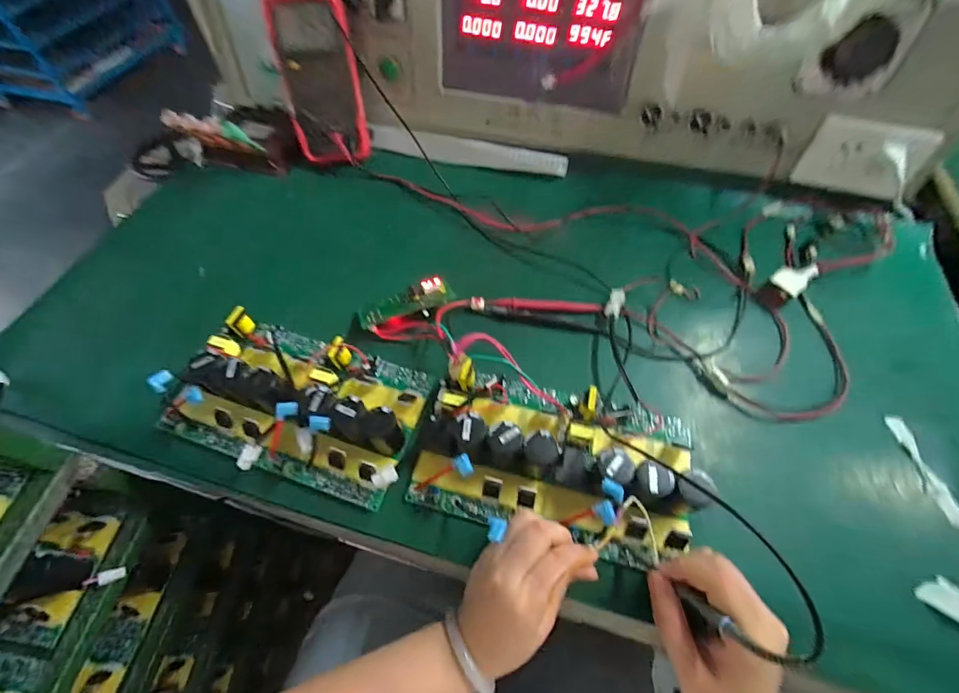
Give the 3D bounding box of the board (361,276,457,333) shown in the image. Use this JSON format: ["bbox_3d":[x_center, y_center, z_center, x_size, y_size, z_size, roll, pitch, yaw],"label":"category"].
[{"bbox_3d":[-0.082,-0.048,0.454,0.104,0.013,0.036,-25,61,-13],"label":"board"}]

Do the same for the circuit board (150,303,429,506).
[{"bbox_3d":[-0.178,0.047,0.393,0.238,0.056,0.142,15,60,10],"label":"circuit board"}]

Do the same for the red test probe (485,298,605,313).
[{"bbox_3d":[0.074,-0.047,0.461,0.131,0.009,0.014,3,59,3],"label":"red test probe"}]

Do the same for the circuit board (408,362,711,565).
[{"bbox_3d":[0.064,0.093,0.357,0.235,0.057,0.135,13,60,9],"label":"circuit board"}]

